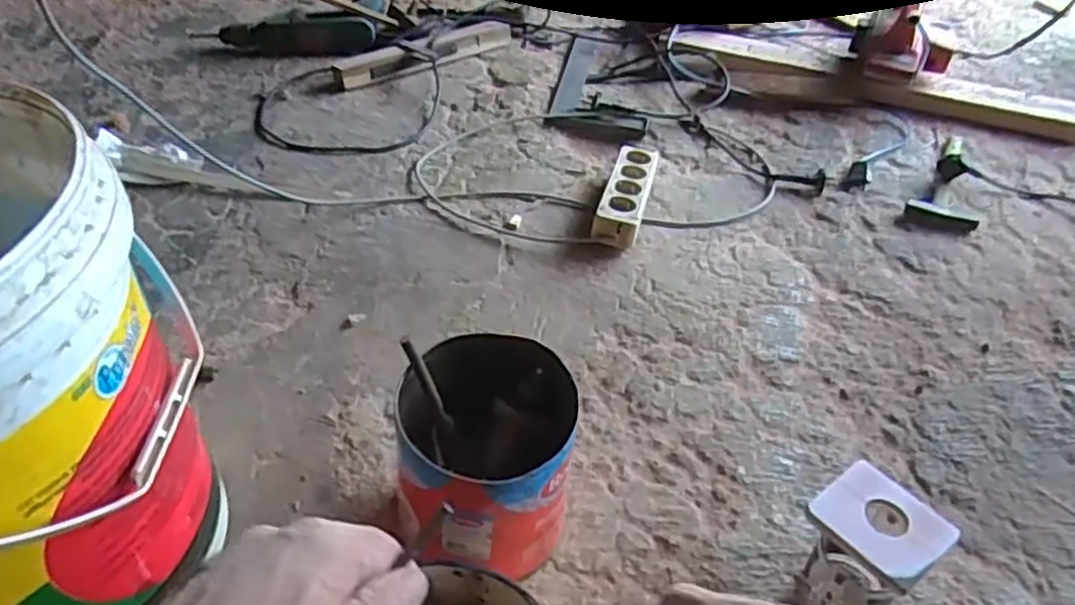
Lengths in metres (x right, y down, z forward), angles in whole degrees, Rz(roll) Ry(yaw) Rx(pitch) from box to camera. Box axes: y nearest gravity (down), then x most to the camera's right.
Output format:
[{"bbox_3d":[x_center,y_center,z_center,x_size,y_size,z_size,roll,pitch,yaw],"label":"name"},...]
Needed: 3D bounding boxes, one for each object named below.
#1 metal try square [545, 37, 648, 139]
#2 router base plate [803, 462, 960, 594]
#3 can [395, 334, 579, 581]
[{"bbox_3d":[0.118,-0.380,1.321,0.160,0.014,0.319,9,45,7],"label":"metal try square"},{"bbox_3d":[0.263,0.167,0.586,0.077,0.010,0.089,-30,53,-29],"label":"router base plate"},{"bbox_3d":[-0.040,0.136,0.655,0.135,0.156,0.162,7,44,5],"label":"can"}]

